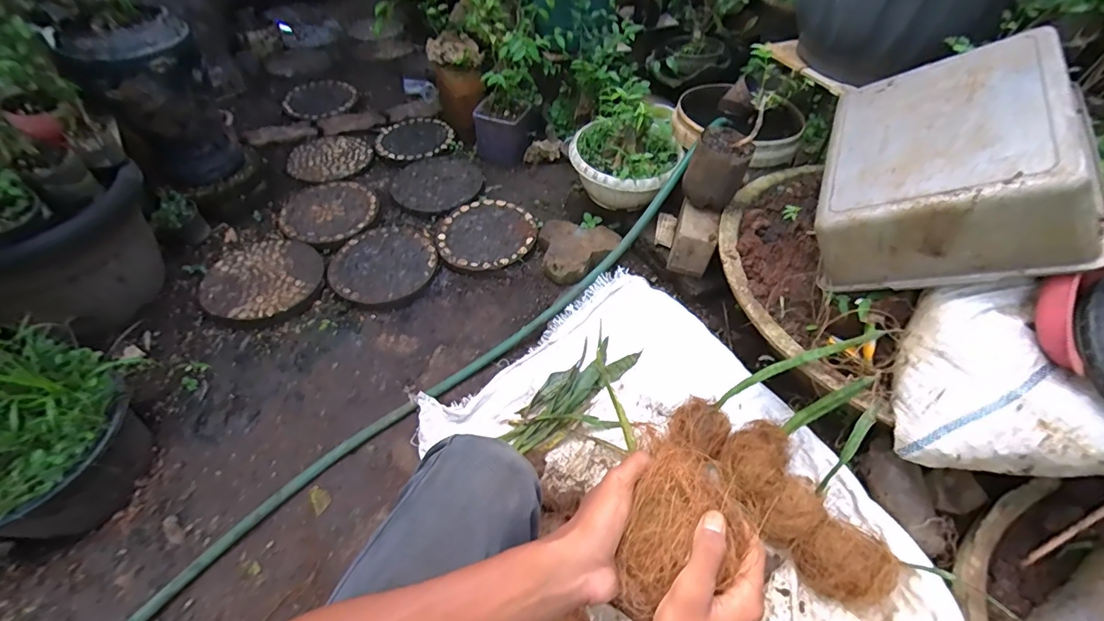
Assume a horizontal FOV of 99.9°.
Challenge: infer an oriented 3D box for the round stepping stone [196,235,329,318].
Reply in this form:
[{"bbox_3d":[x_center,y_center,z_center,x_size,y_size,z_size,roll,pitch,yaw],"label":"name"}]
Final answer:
[{"bbox_3d":[-0.657,-0.075,1.066,0.235,0.074,0.251,0,50,0],"label":"round stepping stone"}]

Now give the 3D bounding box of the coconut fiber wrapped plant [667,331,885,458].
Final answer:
[{"bbox_3d":[0.343,0.125,0.753,0.348,0.073,0.107,-40,51,18],"label":"coconut fiber wrapped plant"}]

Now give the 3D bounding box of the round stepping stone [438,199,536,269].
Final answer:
[{"bbox_3d":[-0.166,-0.198,1.191,0.242,0.043,0.248,0,50,0],"label":"round stepping stone"}]

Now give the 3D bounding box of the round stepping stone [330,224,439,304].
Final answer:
[{"bbox_3d":[-0.398,-0.115,1.115,0.238,0.036,0.244,0,50,0],"label":"round stepping stone"}]

